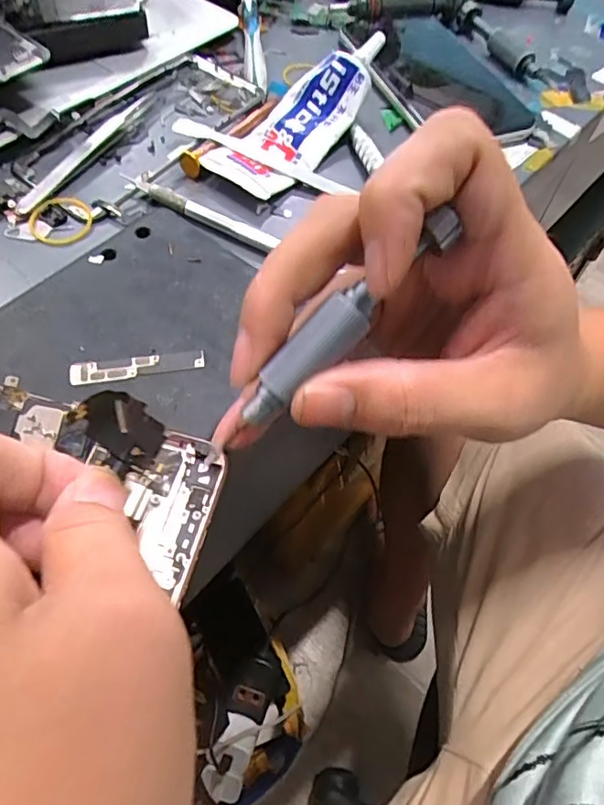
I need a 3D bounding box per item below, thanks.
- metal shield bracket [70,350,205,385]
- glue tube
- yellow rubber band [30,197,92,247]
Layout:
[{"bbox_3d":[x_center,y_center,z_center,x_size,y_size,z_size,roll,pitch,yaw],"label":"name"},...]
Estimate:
[{"bbox_3d":[-0.064,-0.015,0.216,0.051,0.004,0.010,-8,58,-9],"label":"metal shield bracket"},{"bbox_3d":[0.000,-0.170,0.319,0.052,0.034,0.136,27,59,12],"label":"glue tube"},{"bbox_3d":[-0.122,-0.092,0.278,0.030,0.004,0.031,11,57,3],"label":"yellow rubber band"}]

